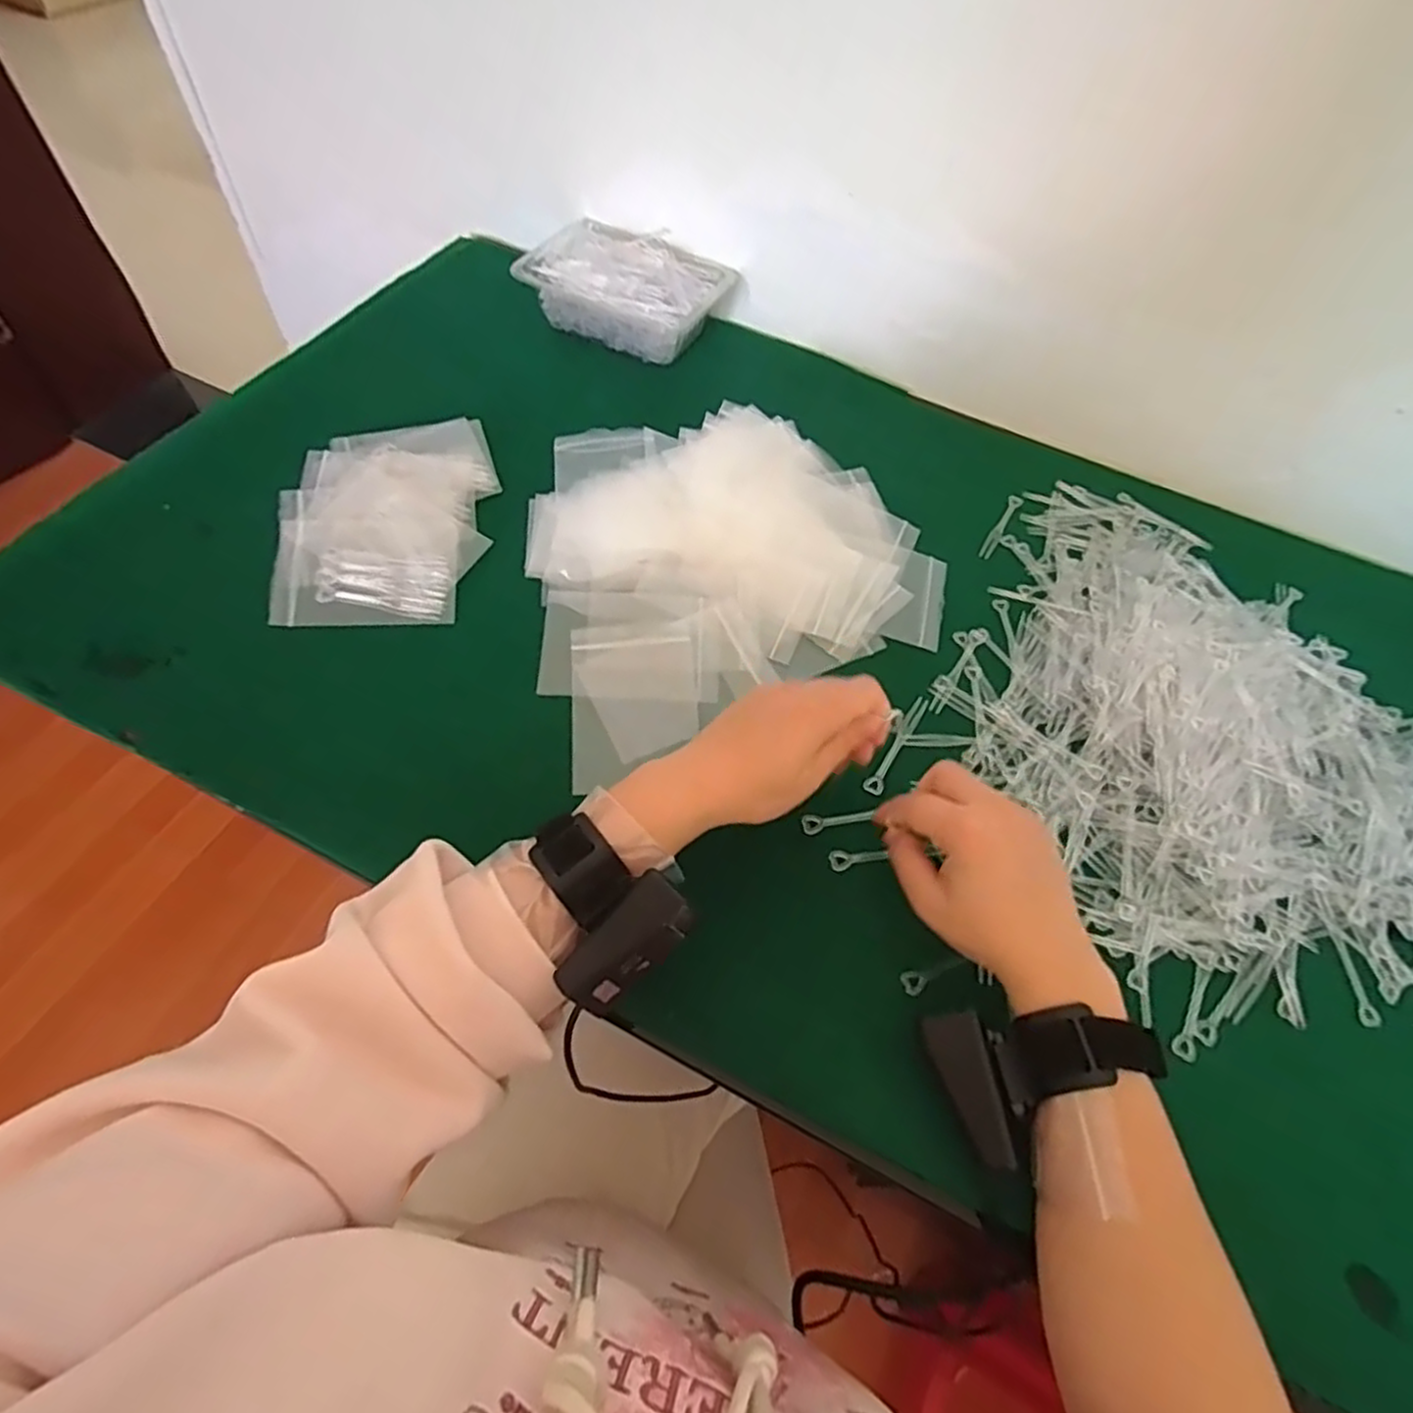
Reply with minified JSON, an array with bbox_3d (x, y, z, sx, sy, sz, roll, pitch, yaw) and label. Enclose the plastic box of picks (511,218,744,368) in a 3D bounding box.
[{"bbox_3d":[-0.073,-0.395,0.704,0.174,0.052,0.118,27,59,10],"label":"plastic box of picks"}]

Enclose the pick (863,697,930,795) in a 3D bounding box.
[{"bbox_3d":[0.129,0.025,0.497,0.011,0.004,0.087,34,61,11],"label":"pick"}]

